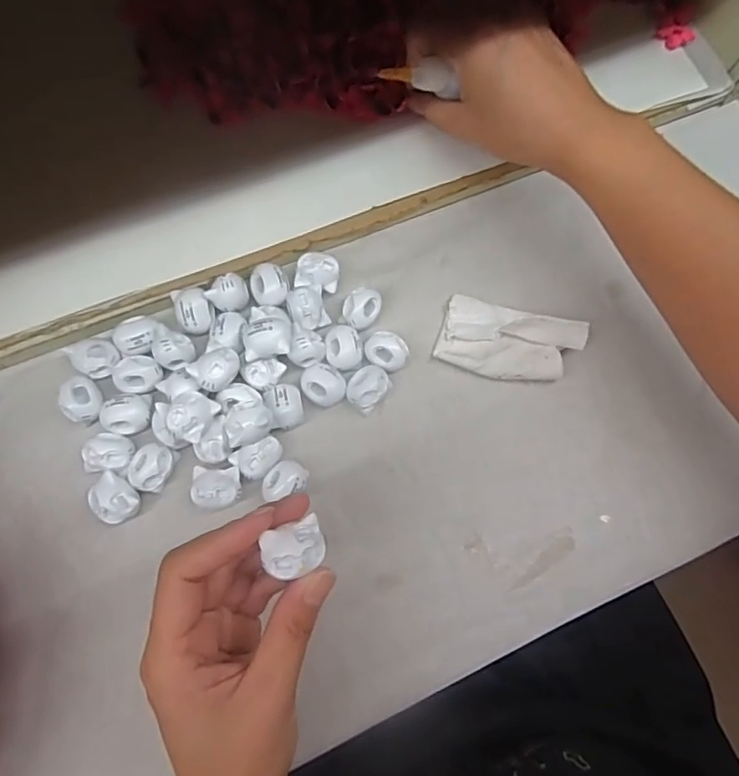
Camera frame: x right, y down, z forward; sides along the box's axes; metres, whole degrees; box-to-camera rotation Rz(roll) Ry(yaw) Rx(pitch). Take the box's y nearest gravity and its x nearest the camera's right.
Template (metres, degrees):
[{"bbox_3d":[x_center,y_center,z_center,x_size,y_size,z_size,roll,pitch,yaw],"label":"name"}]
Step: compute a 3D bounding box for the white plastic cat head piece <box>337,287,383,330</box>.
[{"bbox_3d":[-0.005,-0.045,0.328,0.021,0.018,0.024,18,75,3],"label":"white plastic cat head piece"}]

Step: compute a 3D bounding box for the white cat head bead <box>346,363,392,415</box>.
[{"bbox_3d":[-0.001,0.000,0.319,0.021,0.019,0.025,28,76,5],"label":"white cat head bead"}]

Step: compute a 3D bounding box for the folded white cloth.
[{"bbox_3d":[0.083,-0.028,0.329,0.078,0.018,0.043,15,75,2],"label":"folded white cloth"}]

